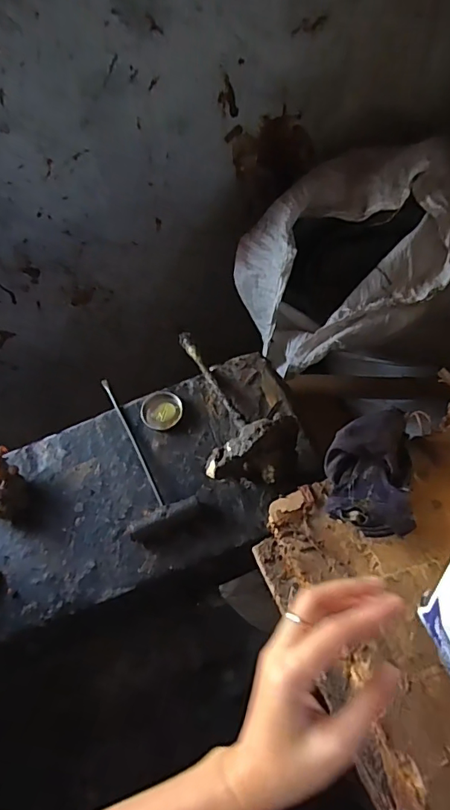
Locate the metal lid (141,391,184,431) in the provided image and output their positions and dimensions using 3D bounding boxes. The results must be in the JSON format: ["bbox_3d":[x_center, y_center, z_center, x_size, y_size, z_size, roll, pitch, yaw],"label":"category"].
[{"bbox_3d":[-0.086,0.008,0.644,0.057,0.005,0.054,-3,69,8],"label":"metal lid"}]

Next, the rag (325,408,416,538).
[{"bbox_3d":[0.151,0.071,0.498,0.089,0.063,0.141,10,56,12],"label":"rag"}]

